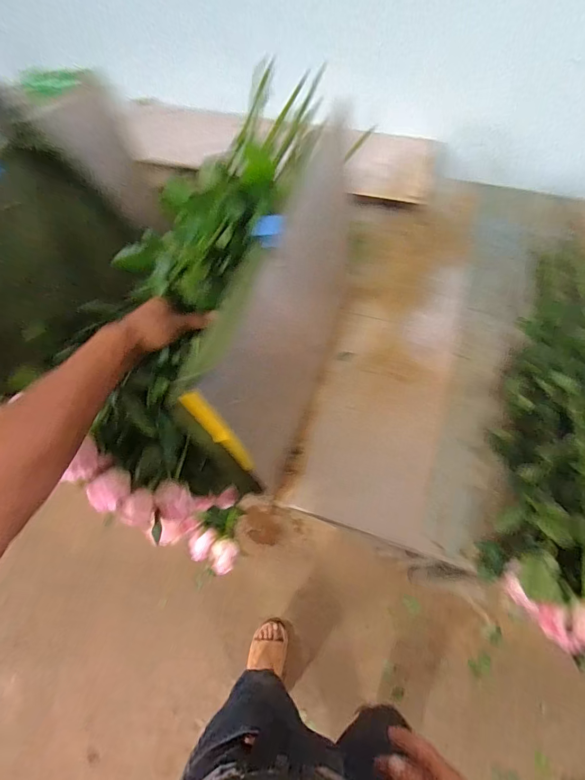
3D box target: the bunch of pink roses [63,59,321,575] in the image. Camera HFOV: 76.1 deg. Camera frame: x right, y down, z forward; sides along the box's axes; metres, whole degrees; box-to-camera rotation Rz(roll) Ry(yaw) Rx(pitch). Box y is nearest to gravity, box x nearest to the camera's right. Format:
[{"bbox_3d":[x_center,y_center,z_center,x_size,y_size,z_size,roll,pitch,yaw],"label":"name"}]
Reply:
[{"bbox_3d":[-0.135,-0.154,0.579,0.198,0.206,0.786,7,77,6],"label":"bunch of pink roses"}]

